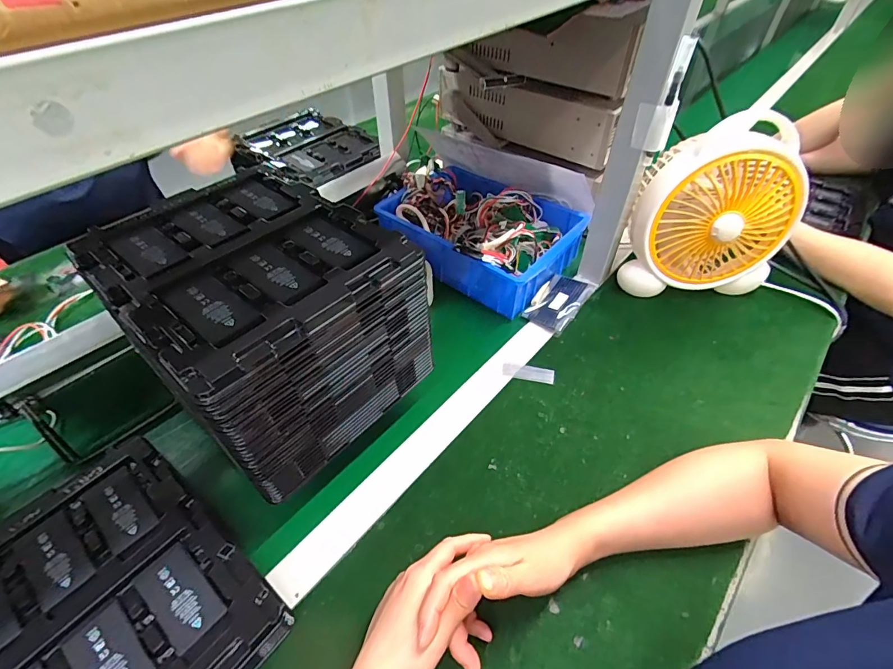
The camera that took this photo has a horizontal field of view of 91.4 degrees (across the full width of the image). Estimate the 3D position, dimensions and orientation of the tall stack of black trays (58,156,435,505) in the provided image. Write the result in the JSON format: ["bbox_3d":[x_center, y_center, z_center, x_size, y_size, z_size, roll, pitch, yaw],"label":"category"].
[{"bbox_3d":[-0.185,-0.029,0.452,0.280,0.157,0.215,35,57,28],"label":"tall stack of black trays"}]

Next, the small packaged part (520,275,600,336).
[{"bbox_3d":[0.169,-0.056,0.653,0.072,0.017,0.122,28,54,24],"label":"small packaged part"}]

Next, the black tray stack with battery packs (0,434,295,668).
[{"bbox_3d":[-0.303,0.242,0.376,0.279,0.042,0.217,31,55,25],"label":"black tray stack with battery packs"}]

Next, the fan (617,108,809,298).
[{"bbox_3d":[0.364,-0.157,0.598,0.209,0.229,0.088,8,49,8],"label":"fan"}]

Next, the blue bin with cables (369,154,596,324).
[{"bbox_3d":[0.057,-0.177,0.705,0.290,0.093,0.218,33,56,26],"label":"blue bin with cables"}]

